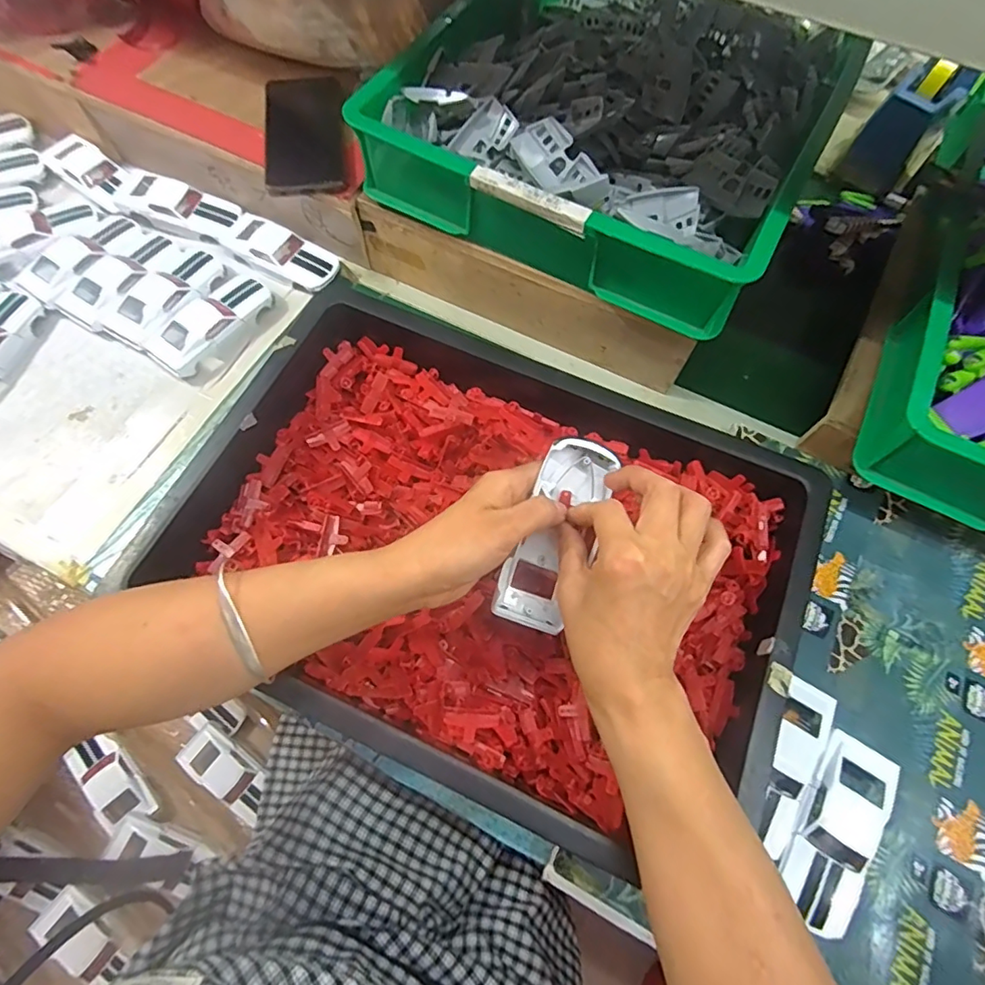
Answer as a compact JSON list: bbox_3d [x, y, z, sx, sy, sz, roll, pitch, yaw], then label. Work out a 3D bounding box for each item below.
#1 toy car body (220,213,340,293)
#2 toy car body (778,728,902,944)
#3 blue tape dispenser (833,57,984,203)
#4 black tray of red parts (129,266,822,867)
[{"bbox_3d":[-0.234,-0.262,0.600,0.131,0.029,0.050,24,67,8],"label":"toy car body"},{"bbox_3d":[0.246,0.240,0.387,0.052,0.025,0.128,30,69,11],"label":"toy car body"},{"bbox_3d":[0.509,-0.458,0.656,0.075,0.110,0.157,40,71,14],"label":"blue tape dispenser"},{"bbox_3d":[-0.005,0.039,0.425,0.441,0.074,0.326,22,67,7],"label":"black tray of red parts"}]

